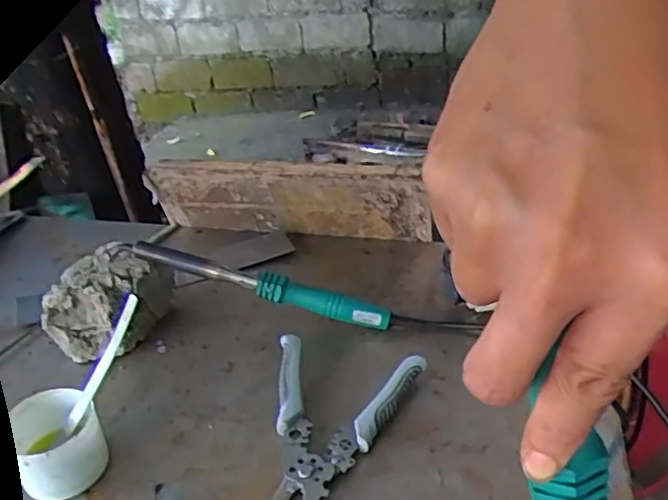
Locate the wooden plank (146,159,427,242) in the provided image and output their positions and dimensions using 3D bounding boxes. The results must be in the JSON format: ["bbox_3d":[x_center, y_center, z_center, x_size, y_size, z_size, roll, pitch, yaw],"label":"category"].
[{"bbox_3d":[-0.053,-0.055,0.735,0.311,0.109,0.032,3,33,12],"label":"wooden plank"}]

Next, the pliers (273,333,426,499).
[{"bbox_3d":[-0.022,0.138,0.497,0.116,0.025,0.191,12,36,24],"label":"pliers"}]

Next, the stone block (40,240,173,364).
[{"bbox_3d":[-0.213,0.050,0.609,0.082,0.073,0.099,9,35,20],"label":"stone block"}]

